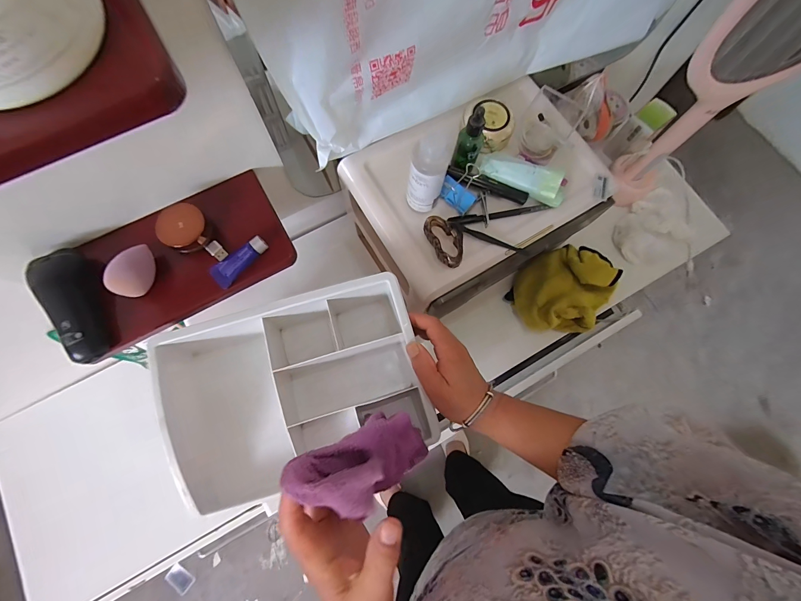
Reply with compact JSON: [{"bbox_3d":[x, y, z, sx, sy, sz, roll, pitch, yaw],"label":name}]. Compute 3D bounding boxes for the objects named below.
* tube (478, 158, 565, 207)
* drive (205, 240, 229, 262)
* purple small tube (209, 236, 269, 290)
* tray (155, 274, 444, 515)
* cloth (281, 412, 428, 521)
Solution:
[{"bbox_3d":[0.160,-0.161,0.448,0.113,0.034,0.026,26,77,6],"label":"tube"},{"bbox_3d":[-0.207,-0.056,0.392,0.026,0.005,0.015,41,79,9],"label":"drive"},{"bbox_3d":[-0.181,-0.046,0.386,0.068,0.014,0.027,-42,80,-10],"label":"purple small tube"},{"bbox_3d":[-0.110,0.100,0.394,0.269,0.091,0.191,-17,77,-4],"label":"tray"},{"bbox_3d":[-0.018,0.128,0.277,0.032,0.150,0.064,-17,74,32],"label":"cloth"}]

